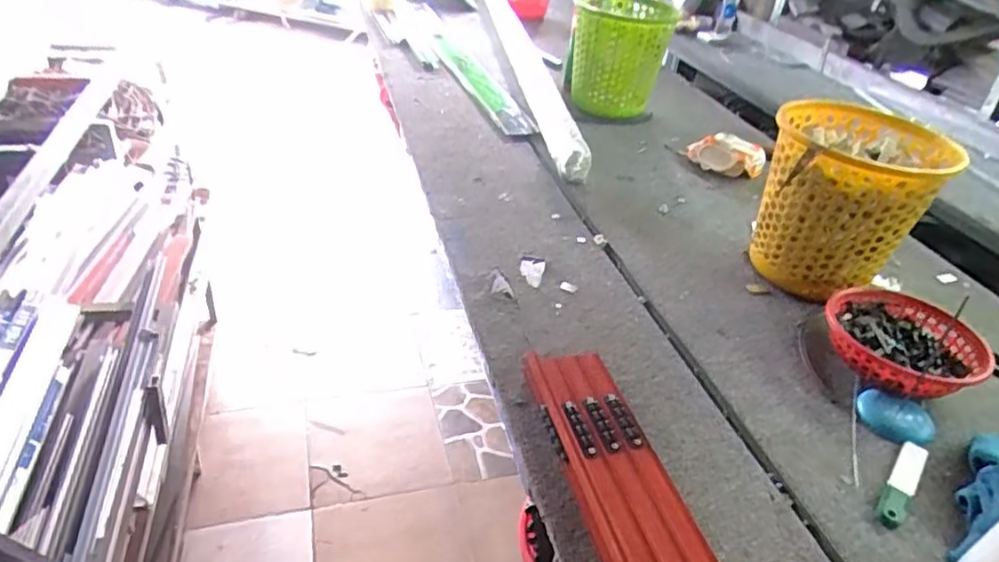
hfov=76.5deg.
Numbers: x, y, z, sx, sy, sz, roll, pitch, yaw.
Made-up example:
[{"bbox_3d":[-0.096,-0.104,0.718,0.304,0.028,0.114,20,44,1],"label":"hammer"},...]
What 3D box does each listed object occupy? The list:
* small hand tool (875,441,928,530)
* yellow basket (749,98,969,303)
[{"bbox_3d":[0.445,0.222,0.700,0.027,0.007,0.144,31,42,30],"label":"small hand tool"},{"bbox_3d":[0.521,-0.113,0.990,0.239,0.250,0.241,19,37,17],"label":"yellow basket"}]

